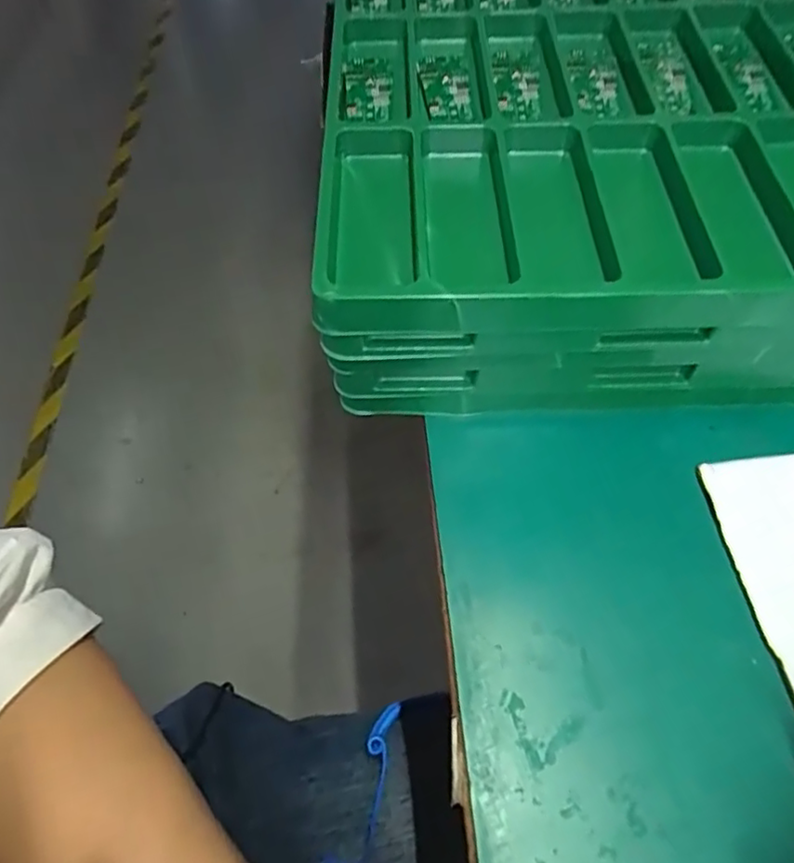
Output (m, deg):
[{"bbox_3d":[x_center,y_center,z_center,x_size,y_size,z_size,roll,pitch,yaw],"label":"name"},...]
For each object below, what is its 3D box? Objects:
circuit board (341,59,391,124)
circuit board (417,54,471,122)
[{"bbox_3d":[-0.017,-0.191,0.338,0.027,0.010,0.055,0,58,0],"label":"circuit board"},{"bbox_3d":[0.027,-0.194,0.342,0.028,0.008,0.059,-3,58,-1],"label":"circuit board"}]

